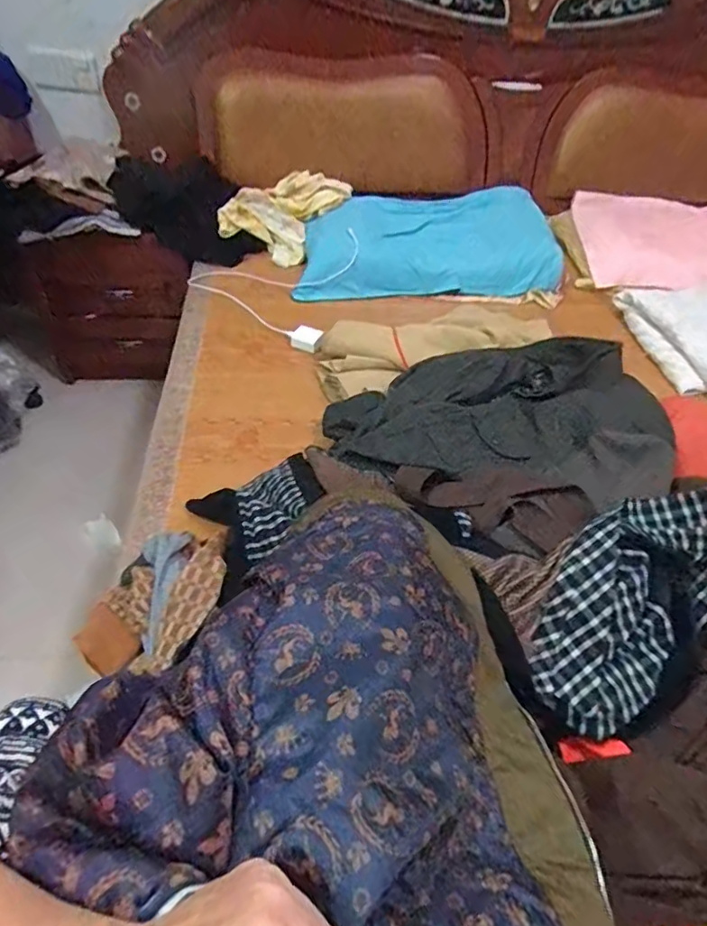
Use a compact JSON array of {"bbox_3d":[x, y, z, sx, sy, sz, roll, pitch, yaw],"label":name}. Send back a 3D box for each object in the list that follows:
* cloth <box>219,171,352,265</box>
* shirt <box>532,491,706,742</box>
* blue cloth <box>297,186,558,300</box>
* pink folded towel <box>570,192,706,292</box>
[{"bbox_3d":[-0.185,-0.663,1.482,0.248,0.061,0.281,27,75,8],"label":"cloth"},{"bbox_3d":[0.322,0.159,0.650,0.172,0.143,0.298,24,47,20],"label":"shirt"},{"bbox_3d":[0.181,-0.580,1.456,0.643,0.058,0.369,-6,62,-5],"label":"blue cloth"},{"bbox_3d":[0.907,-0.594,1.494,0.574,0.053,0.458,-2,55,6],"label":"pink folded towel"}]

